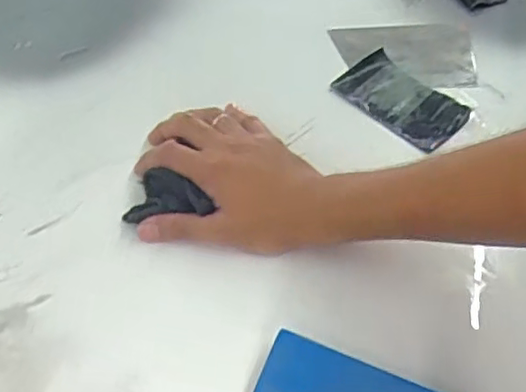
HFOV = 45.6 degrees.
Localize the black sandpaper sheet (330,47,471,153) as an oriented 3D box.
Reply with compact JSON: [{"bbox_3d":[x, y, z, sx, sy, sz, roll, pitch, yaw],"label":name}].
[{"bbox_3d":[0.129,-0.090,0.574,0.110,0.023,0.069,36,58,28],"label":"black sandpaper sheet"}]

